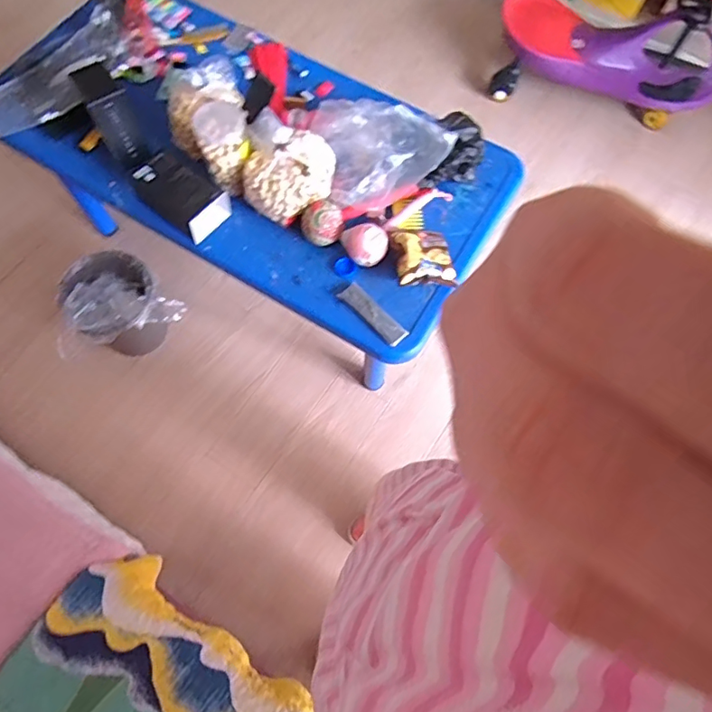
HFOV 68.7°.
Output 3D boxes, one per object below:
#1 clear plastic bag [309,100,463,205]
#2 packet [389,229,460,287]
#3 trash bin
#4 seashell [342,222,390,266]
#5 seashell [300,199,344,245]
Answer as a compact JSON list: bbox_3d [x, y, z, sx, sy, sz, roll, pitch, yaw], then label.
[{"bbox_3d":[0.029,-0.454,1.083,0.244,0.093,0.256,-25,72,-11],"label":"clear plastic bag"},{"bbox_3d":[0.131,-0.200,1.030,0.117,0.040,0.130,-8,69,-5],"label":"packet"},{"bbox_3d":[-0.605,-0.115,1.363,0.220,0.205,0.267,-41,76,-16],"label":"trash bin"},{"bbox_3d":[0.015,-0.220,1.039,0.095,0.055,0.080,12,69,3],"label":"seashell"},{"bbox_3d":[-0.065,-0.260,1.043,0.084,0.060,0.079,1,69,-2],"label":"seashell"}]

